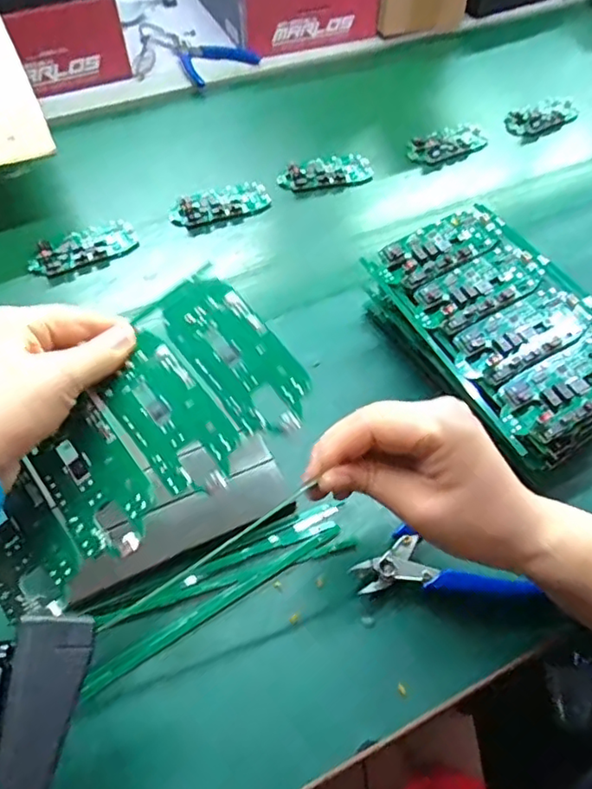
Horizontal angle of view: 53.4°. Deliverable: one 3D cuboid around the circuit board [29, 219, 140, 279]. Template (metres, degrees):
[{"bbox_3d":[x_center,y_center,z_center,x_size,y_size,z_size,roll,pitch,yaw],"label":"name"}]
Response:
[{"bbox_3d":[-0.200,-0.139,0.549,0.098,0.015,0.048,-32,62,-22],"label":"circuit board"}]

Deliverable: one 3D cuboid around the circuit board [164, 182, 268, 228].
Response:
[{"bbox_3d":[-0.078,-0.193,0.594,0.101,0.013,0.048,-17,57,-14],"label":"circuit board"}]

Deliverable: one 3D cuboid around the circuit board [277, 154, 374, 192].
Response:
[{"bbox_3d":[0.033,-0.237,0.630,0.101,0.012,0.047,-16,57,-13],"label":"circuit board"}]

